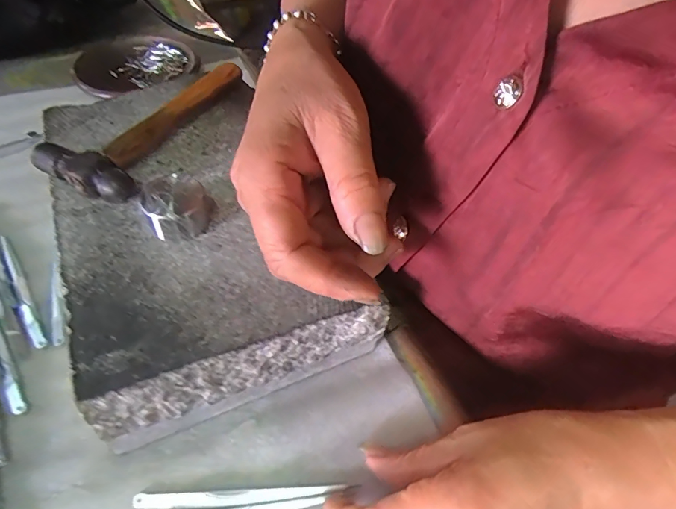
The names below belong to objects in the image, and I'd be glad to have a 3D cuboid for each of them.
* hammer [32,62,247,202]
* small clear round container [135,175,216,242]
[{"bbox_3d":[-0.124,-0.095,0.286,0.060,0.024,0.148,20,53,11],"label":"hammer"},{"bbox_3d":[-0.090,-0.026,0.239,0.035,0.025,0.029,-2,53,-6],"label":"small clear round container"}]

